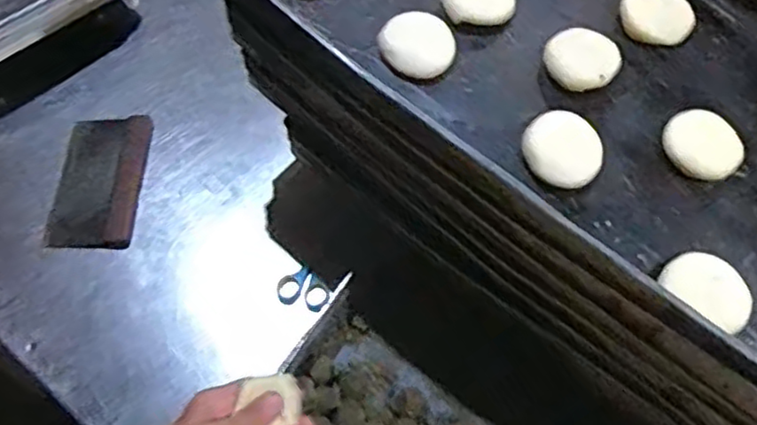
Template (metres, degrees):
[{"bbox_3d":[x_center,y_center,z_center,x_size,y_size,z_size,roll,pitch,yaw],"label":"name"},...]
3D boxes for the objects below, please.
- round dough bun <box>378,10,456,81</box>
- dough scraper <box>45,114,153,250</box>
[{"bbox_3d":[0.038,-0.161,0.651,0.065,0.022,0.067,0,60,-1],"label":"round dough bun"},{"bbox_3d":[-0.369,-0.042,0.909,0.110,0.015,0.196,0,60,-1],"label":"dough scraper"}]

